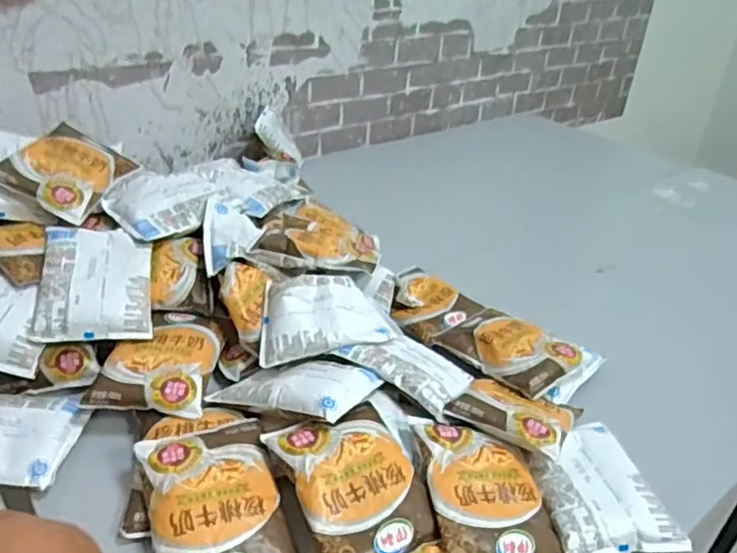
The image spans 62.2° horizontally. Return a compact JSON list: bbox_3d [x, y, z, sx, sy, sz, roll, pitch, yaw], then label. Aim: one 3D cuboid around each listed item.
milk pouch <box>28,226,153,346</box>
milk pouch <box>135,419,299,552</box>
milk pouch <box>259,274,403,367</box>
[{"bbox_3d":[-0.251,0.002,0.564,0.094,0.018,0.121,-1,55,-15],"label":"milk pouch"},{"bbox_3d":[-0.109,0.166,0.442,0.096,0.038,0.123,-7,34,-18],"label":"milk pouch"},{"bbox_3d":[-0.041,0.036,0.565,0.120,0.028,0.080,-7,59,-14],"label":"milk pouch"}]

